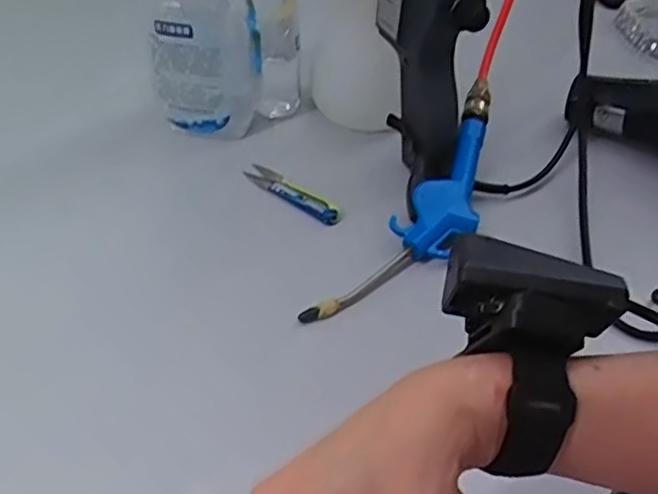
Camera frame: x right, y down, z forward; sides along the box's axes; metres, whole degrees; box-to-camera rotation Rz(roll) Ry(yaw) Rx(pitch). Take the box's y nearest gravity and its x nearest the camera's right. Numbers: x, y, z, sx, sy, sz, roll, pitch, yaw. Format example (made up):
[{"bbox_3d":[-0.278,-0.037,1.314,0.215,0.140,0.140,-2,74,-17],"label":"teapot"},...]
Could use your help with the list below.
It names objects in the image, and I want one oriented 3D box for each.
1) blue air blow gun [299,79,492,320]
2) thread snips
[{"bbox_3d":[0.083,-0.026,0.535,0.062,0.043,0.271,28,68,23],"label":"blue air blow gun"},{"bbox_3d":[-0.030,-0.046,0.571,0.099,0.014,0.018,30,51,25],"label":"thread snips"}]

